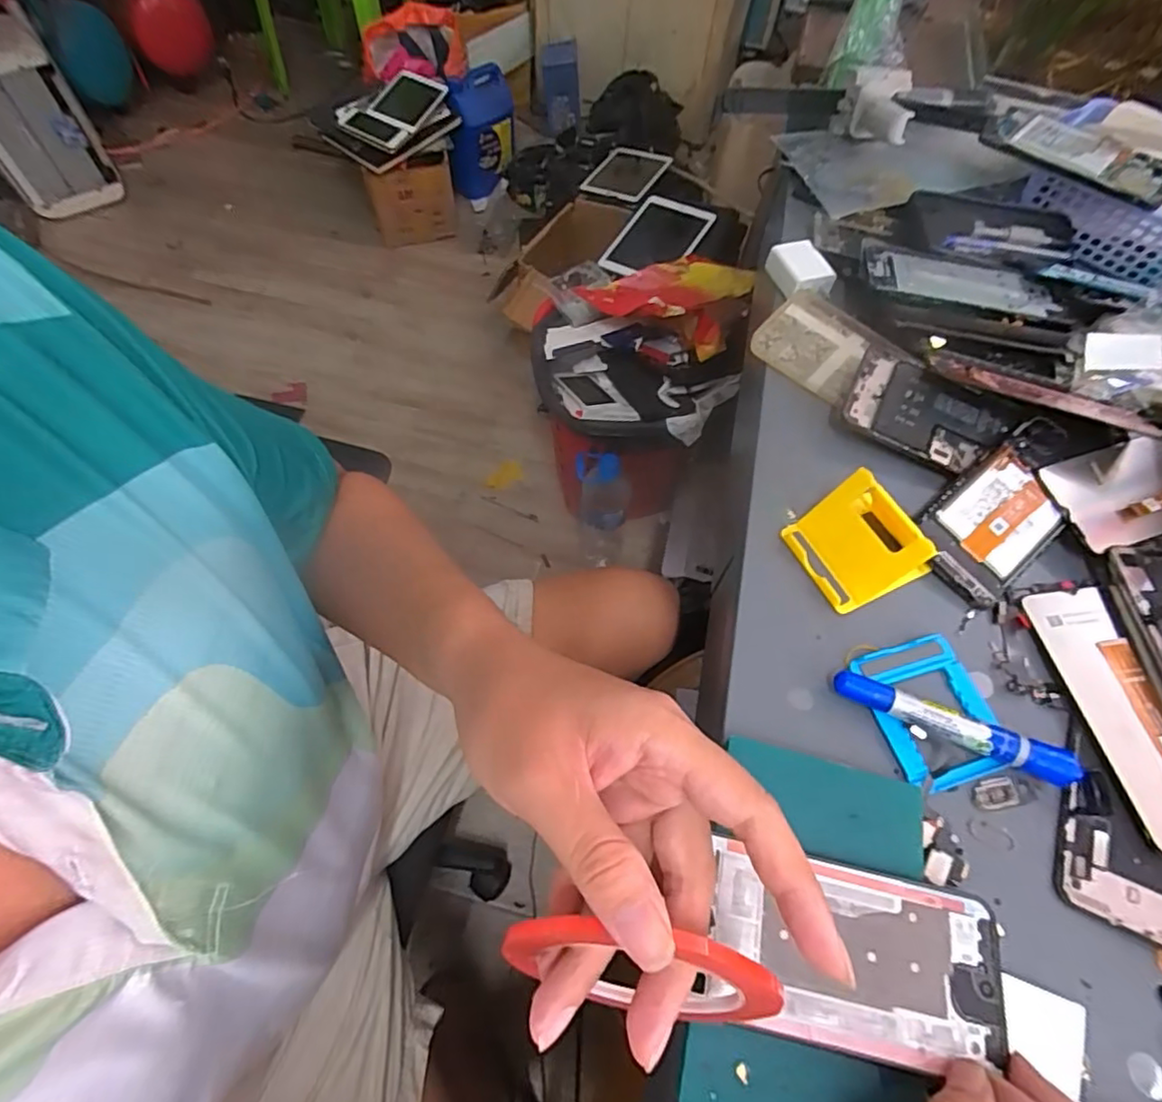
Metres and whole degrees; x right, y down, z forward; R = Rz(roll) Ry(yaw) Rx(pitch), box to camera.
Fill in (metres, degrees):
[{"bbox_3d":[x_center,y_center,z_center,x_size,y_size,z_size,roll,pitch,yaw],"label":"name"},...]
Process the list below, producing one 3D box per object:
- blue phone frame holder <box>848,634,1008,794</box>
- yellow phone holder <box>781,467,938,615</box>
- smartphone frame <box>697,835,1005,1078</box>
[{"bbox_3d":[0.213,0.096,0.365,0.073,0.008,0.084,-14,63,-11],"label":"blue phone frame holder"},{"bbox_3d":[0.183,-0.008,0.395,0.062,0.050,0.072,-25,66,-16],"label":"yellow phone holder"},{"bbox_3d":[0.131,0.194,0.289,0.133,0.006,0.074,12,61,3],"label":"smartphone frame"}]

